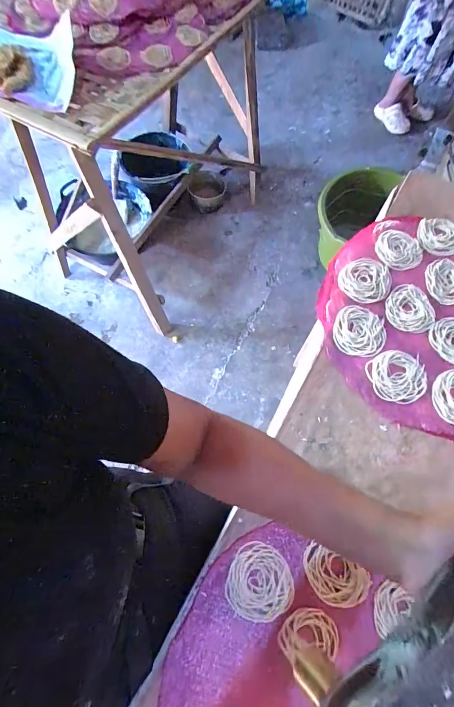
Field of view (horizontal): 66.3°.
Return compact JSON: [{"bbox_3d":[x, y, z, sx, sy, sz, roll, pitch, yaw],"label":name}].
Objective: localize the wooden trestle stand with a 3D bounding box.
[{"bbox_3d":[-0.261,-0.894,1.396,0.705,0.968,1.152,25,70,9],"label":"wooden trestle stand"}]

